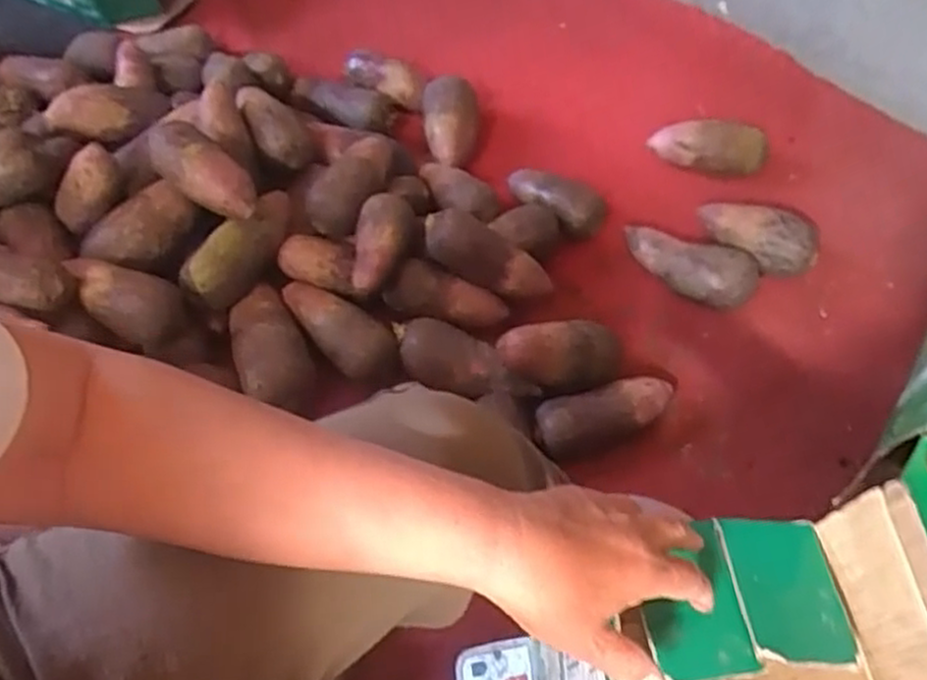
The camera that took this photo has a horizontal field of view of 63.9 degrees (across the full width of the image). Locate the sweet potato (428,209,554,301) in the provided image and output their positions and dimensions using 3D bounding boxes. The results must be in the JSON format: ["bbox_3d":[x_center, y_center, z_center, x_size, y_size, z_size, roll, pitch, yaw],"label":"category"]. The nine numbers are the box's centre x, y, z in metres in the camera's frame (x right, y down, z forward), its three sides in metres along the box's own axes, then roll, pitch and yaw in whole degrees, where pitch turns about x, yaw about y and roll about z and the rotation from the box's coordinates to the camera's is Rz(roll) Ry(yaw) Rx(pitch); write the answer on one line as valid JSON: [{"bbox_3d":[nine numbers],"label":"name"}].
[{"bbox_3d":[0.030,-0.099,0.908,0.172,0.060,0.055,27,58,-9],"label":"sweet potato"}]

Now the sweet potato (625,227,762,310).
[{"bbox_3d":[0.305,-0.101,1.018,0.186,0.070,0.065,27,60,13],"label":"sweet potato"}]

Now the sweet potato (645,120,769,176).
[{"bbox_3d":[0.361,-0.284,1.090,0.169,0.067,0.052,8,57,1],"label":"sweet potato"}]

